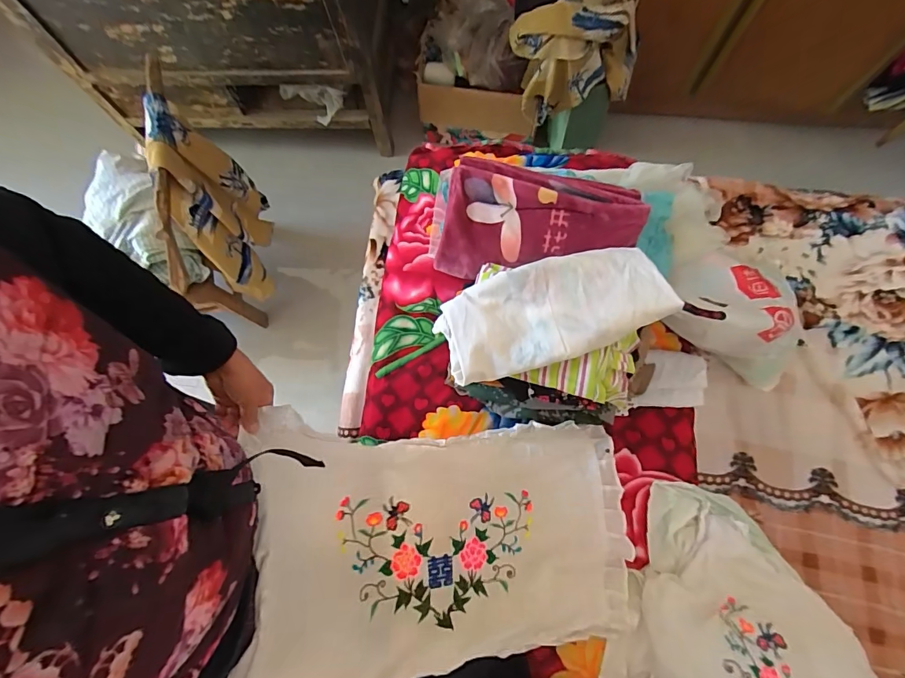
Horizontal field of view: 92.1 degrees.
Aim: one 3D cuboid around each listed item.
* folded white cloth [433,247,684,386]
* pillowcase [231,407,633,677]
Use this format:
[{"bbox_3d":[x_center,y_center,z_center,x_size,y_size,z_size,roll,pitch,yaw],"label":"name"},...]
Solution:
[{"bbox_3d":[0.149,-0.045,0.651,0.336,0.056,0.157,-17,73,-3],"label":"folded white cloth"},{"bbox_3d":[0.023,0.289,0.631,0.520,0.276,0.355,-6,73,0],"label":"pillowcase"}]

